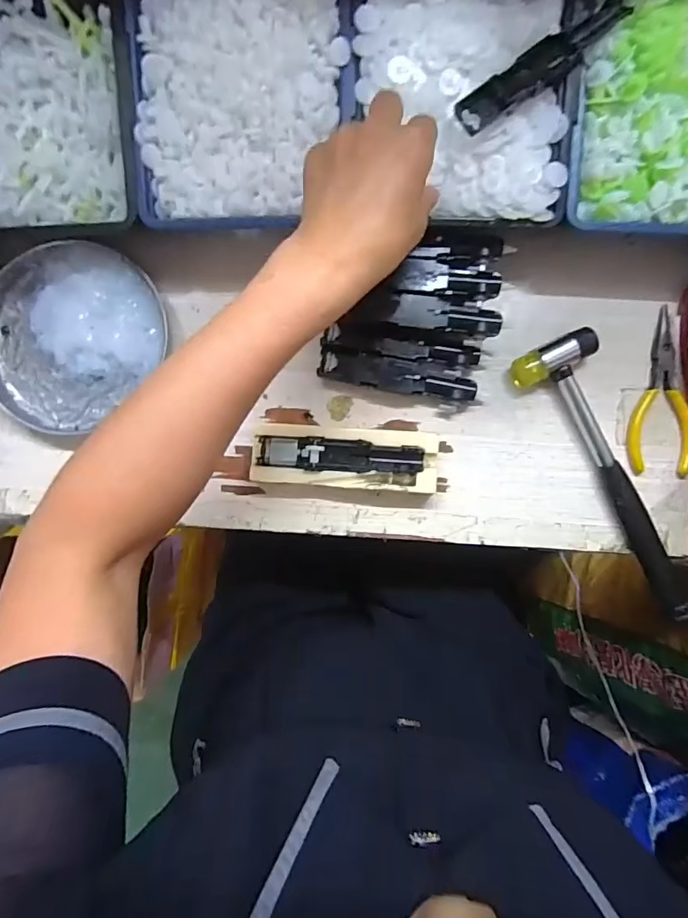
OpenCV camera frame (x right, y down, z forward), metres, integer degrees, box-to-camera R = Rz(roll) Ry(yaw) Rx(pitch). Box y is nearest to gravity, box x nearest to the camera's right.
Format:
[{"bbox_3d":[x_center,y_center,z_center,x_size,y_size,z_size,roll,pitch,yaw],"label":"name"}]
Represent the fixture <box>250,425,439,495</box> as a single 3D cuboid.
[{"bbox_3d":[0.001,-0.001,0.361,0.135,0.026,0.044,4,90,0],"label":"fixture"}]

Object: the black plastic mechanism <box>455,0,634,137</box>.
[{"bbox_3d":[0.123,-0.246,0.297,0.114,0.015,0.024,-34,90,0],"label":"black plastic mechanism"}]

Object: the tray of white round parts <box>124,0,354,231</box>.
[{"bbox_3d":[-0.068,-0.240,0.319,0.140,0.030,0.153,-1,103,4],"label":"tray of white round parts"}]

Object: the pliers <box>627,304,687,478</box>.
[{"bbox_3d":[0.246,-0.051,0.366,0.045,0.009,0.125,3,90,0],"label":"pliers"}]

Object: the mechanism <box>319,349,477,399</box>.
[{"bbox_3d":[0.041,-0.063,0.361,0.118,0.015,0.023,8,90,0],"label":"mechanism"}]

